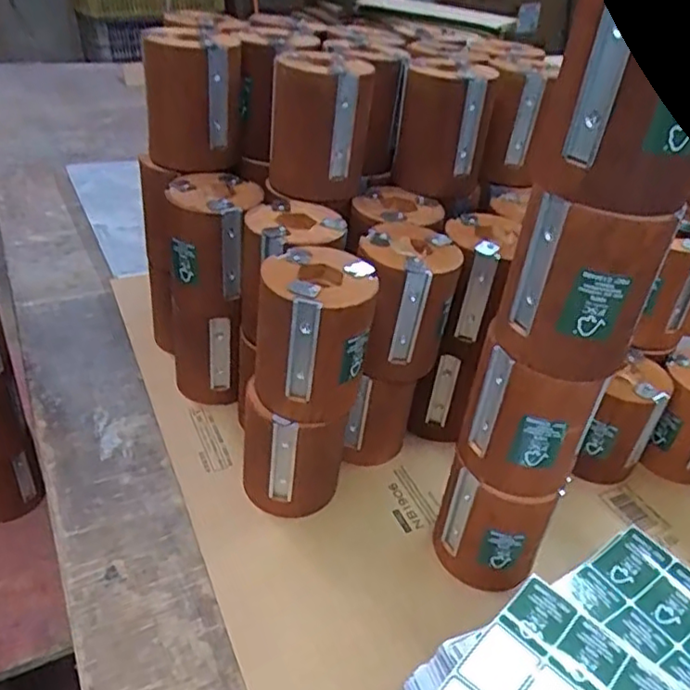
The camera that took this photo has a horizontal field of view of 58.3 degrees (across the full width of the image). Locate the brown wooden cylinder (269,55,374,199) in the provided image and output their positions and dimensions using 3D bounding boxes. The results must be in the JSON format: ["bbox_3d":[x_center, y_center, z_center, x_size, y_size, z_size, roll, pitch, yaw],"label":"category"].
[{"bbox_3d":[-0.022,-0.183,0.524,0.081,0.102,0.071,-1,36,-9],"label":"brown wooden cylinder"}]

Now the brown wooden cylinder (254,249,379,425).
[{"bbox_3d":[-0.022,-0.009,0.443,0.076,0.101,0.082,4,35,-2],"label":"brown wooden cylinder"}]

